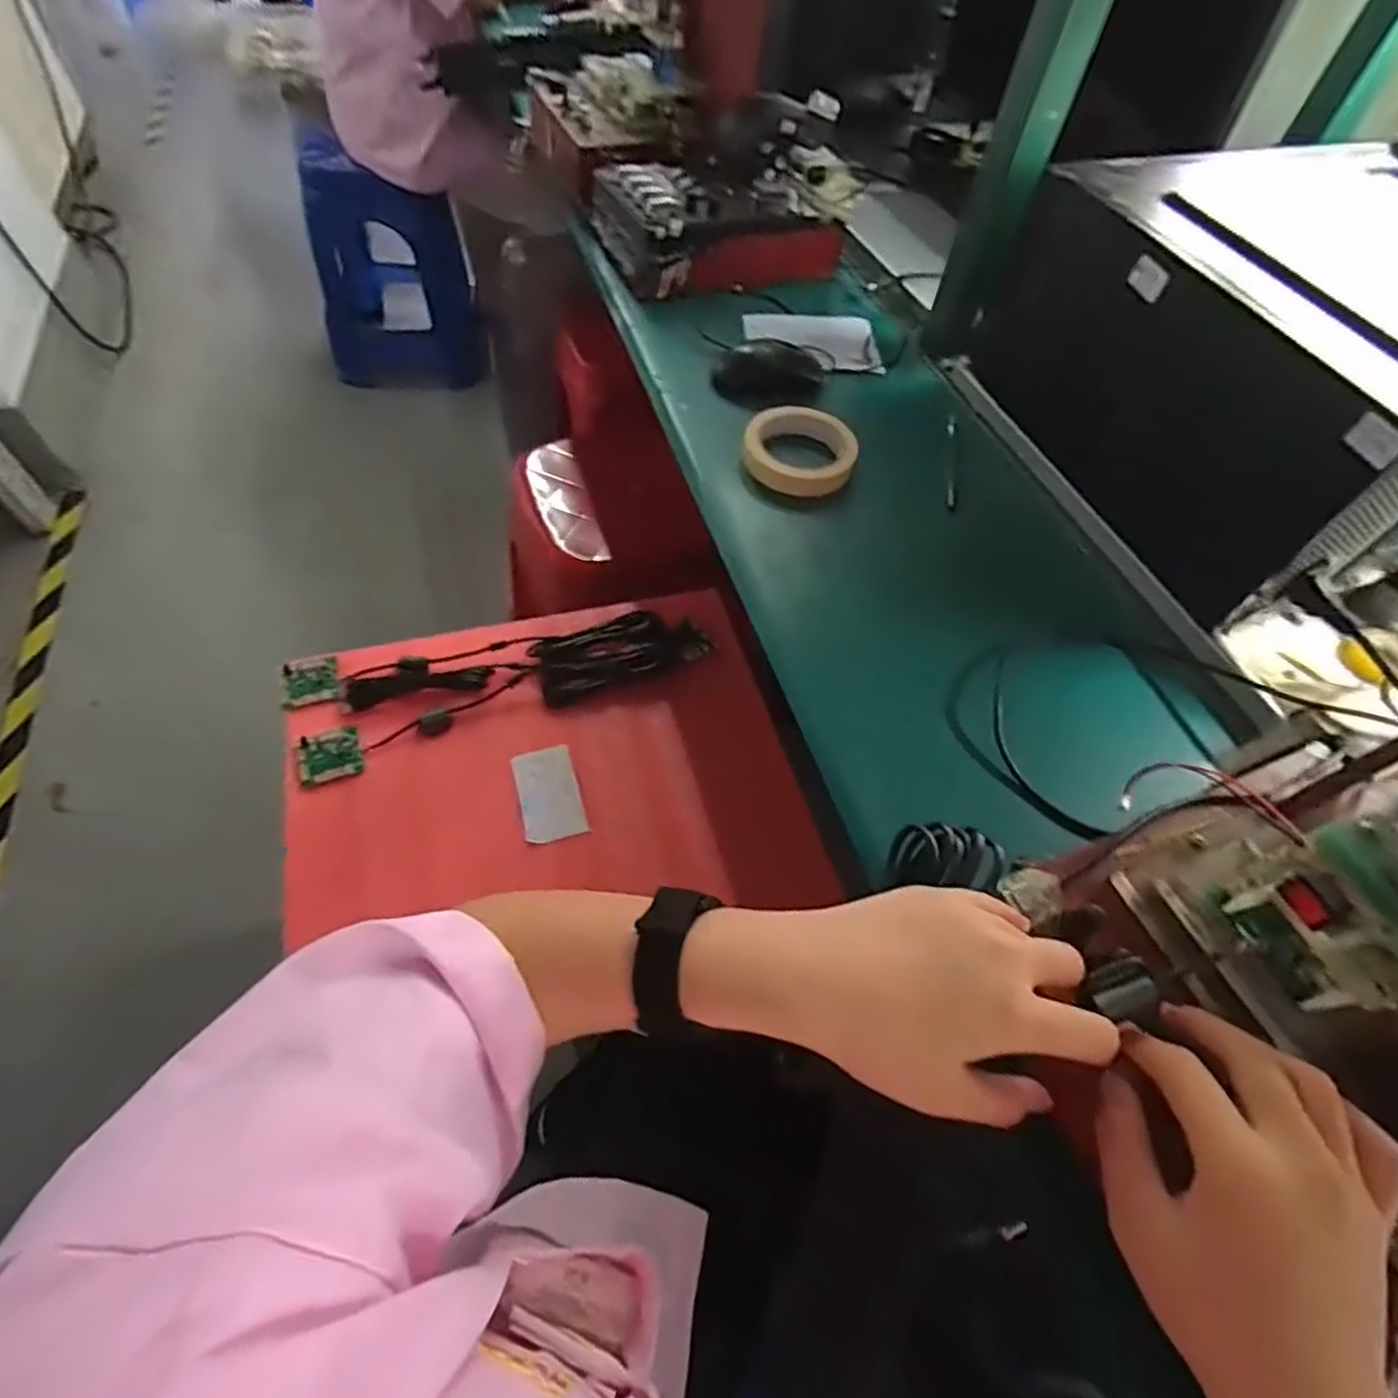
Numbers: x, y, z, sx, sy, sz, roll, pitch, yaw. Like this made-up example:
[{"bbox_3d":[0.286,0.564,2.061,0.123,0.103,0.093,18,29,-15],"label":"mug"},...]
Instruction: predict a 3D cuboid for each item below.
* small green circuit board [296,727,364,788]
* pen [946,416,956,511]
[{"bbox_3d":[-0.375,0.059,0.714,0.059,0.010,0.059,-17,59,-16],"label":"small green circuit board"},{"bbox_3d":[0.243,-0.229,0.678,0.008,0.011,0.132,11,56,2],"label":"pen"}]

